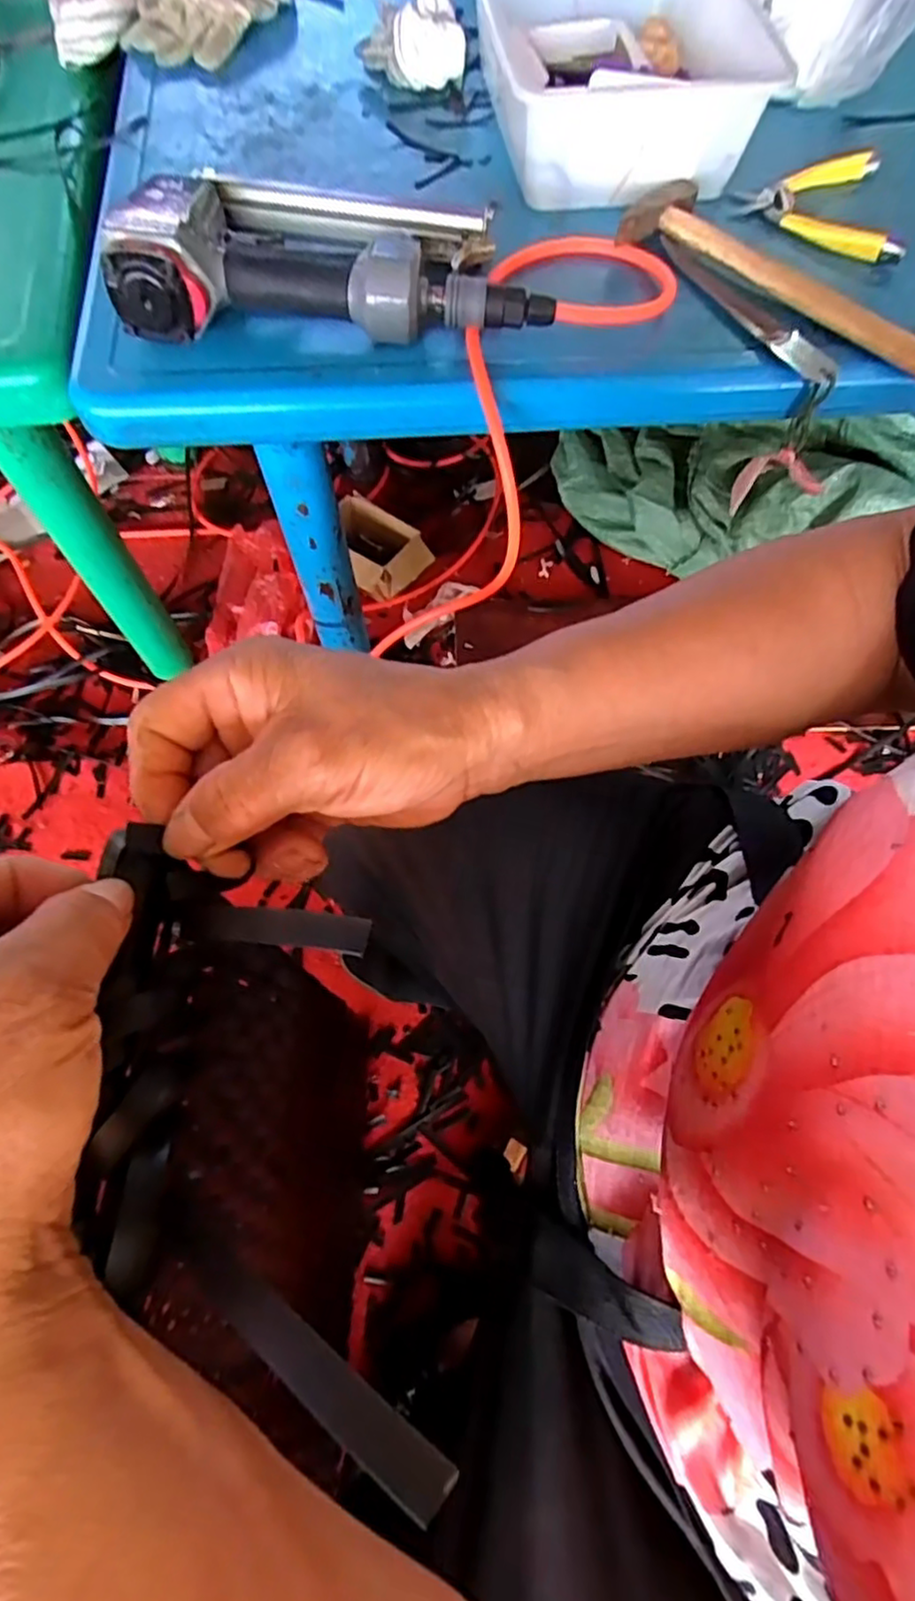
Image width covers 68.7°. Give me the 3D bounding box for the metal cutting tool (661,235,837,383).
[{"bbox_3d":[0.210,-0.356,0.484,0.025,0.010,0.172,-24,69,-11],"label":"metal cutting tool"}]

